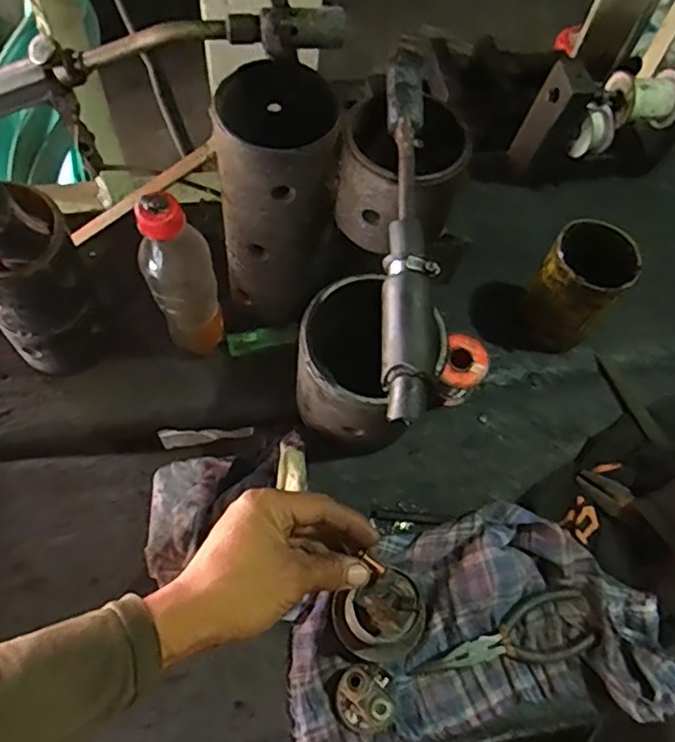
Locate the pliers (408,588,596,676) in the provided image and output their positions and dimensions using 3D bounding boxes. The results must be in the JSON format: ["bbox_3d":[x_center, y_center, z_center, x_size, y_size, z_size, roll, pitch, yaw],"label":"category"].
[{"bbox_3d":[0.131,0.216,0.502,0.145,0.013,0.054,-9,65,-10],"label":"pliers"}]

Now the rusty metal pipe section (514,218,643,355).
[{"bbox_3d":[0.216,-0.071,0.587,0.074,0.121,0.085,36,67,11],"label":"rusty metal pipe section"}]

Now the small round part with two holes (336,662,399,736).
[{"bbox_3d":[0.022,0.247,0.468,0.047,0.028,0.046,2,63,-4],"label":"small round part with two holes"}]

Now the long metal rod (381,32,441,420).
[{"bbox_3d":[0.043,-0.096,0.386,0.032,0.039,0.267,3,63,-3],"label":"long metal rod"}]

